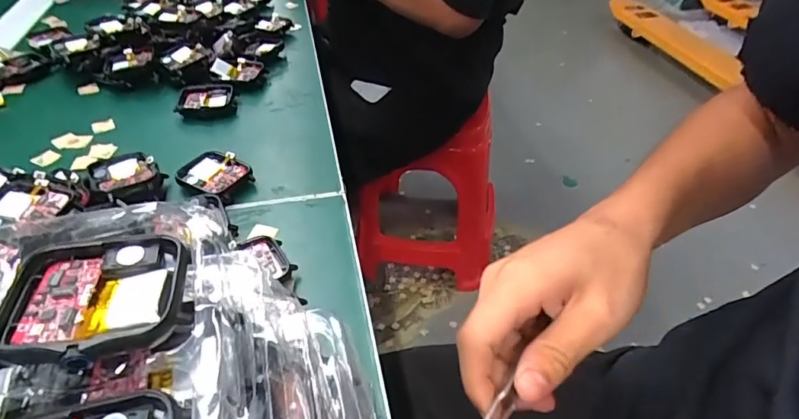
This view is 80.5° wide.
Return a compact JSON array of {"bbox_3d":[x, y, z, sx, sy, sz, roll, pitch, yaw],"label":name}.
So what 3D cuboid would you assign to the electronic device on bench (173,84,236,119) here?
[{"bbox_3d":[-0.161,-0.091,0.396,0.045,0.010,0.043,-6,44,-7],"label":"electronic device on bench"}]

